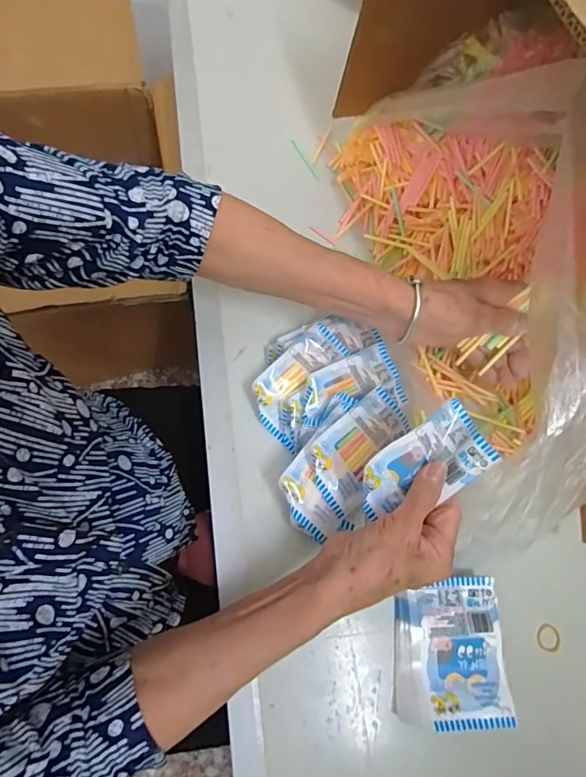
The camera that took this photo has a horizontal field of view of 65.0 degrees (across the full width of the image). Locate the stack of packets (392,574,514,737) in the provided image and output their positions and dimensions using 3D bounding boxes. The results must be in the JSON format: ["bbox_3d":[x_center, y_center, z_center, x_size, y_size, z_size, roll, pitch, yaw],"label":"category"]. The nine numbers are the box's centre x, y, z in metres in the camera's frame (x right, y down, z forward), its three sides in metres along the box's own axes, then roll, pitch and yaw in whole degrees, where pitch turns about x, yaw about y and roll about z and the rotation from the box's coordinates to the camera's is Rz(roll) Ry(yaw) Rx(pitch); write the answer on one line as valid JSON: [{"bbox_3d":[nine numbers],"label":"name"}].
[{"bbox_3d":[0.124,0.207,0.366,0.084,0.026,0.102,2,71,-5],"label":"stack of packets"}]

